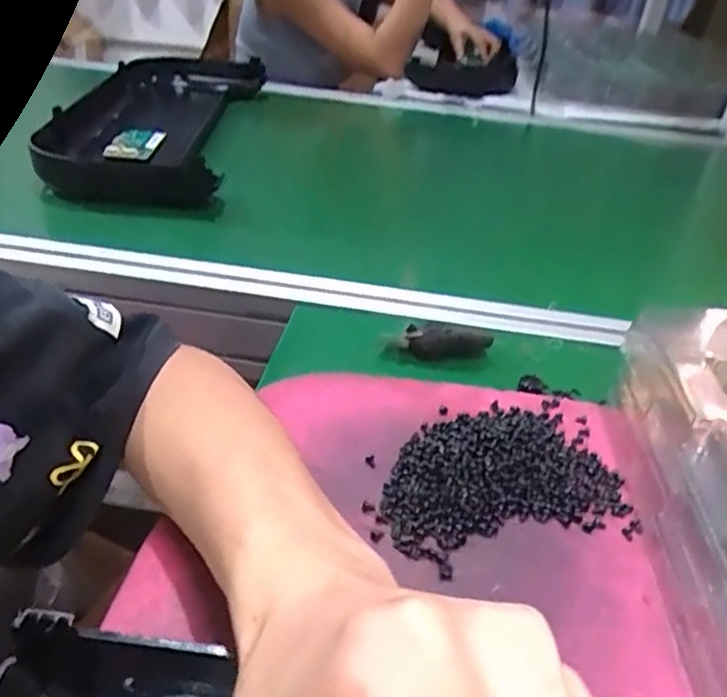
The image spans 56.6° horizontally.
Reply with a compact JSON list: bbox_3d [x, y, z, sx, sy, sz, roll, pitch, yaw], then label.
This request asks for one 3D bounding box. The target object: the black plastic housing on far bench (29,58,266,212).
[{"bbox_3d":[-0.246,-0.296,0.866,0.183,0.078,0.504,3,34,-4],"label":"black plastic housing on far bench"}]

